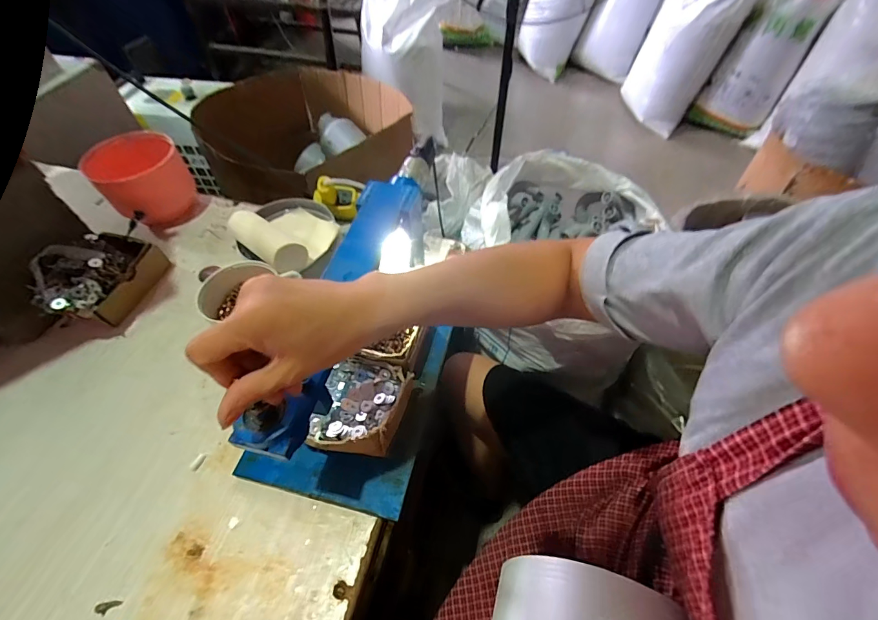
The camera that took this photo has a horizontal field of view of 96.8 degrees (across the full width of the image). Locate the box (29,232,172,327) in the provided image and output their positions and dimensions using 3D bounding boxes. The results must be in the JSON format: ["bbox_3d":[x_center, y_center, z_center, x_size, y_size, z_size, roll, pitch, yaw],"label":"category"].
[{"bbox_3d":[-0.507,-0.054,0.584,0.076,0.103,0.165,12,55,9],"label":"box"}]

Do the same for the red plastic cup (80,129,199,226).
[{"bbox_3d":[-0.527,-0.231,0.703,0.137,0.122,0.128,0,54,0],"label":"red plastic cup"}]

